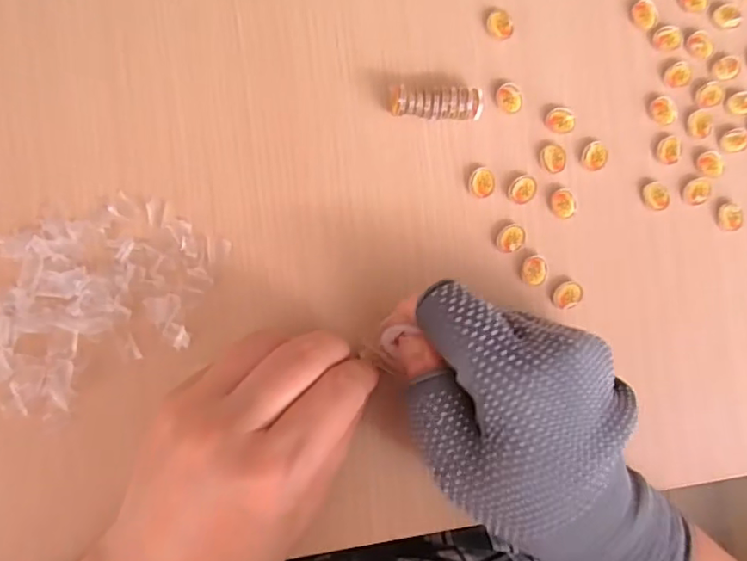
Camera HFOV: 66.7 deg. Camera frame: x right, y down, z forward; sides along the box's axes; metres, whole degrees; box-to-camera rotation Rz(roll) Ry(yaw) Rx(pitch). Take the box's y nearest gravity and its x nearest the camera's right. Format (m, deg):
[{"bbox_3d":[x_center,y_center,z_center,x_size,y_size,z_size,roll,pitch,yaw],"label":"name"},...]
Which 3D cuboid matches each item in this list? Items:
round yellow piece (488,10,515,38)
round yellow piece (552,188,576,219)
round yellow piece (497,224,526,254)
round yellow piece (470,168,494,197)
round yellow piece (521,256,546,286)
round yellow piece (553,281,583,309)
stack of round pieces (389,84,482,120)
[{"bbox_3d":[0.061,-0.123,0.272,0.013,0.004,0.012,0,88,-8],"label":"round yellow piece"},{"bbox_3d":[0.092,-0.037,0.273,0.011,0.004,0.014,-19,91,-8],"label":"round yellow piece"},{"bbox_3d":[0.066,-0.020,0.270,0.015,0.004,0.012,-42,94,-7],"label":"round yellow piece"},{"bbox_3d":[0.052,-0.047,0.269,0.012,0.004,0.014,18,86,-7],"label":"round yellow piece"},{"bbox_3d":[0.077,-0.005,0.269,0.013,0.004,0.014,0,88,-8],"label":"round yellow piece"},{"bbox_3d":[0.094,0.007,0.273,0.014,0.005,0.013,0,88,-8],"label":"round yellow piece"},{"bbox_3d":[0.028,-0.081,0.261,0.042,0.015,0.013,1,88,-8],"label":"stack of round pieces"}]

